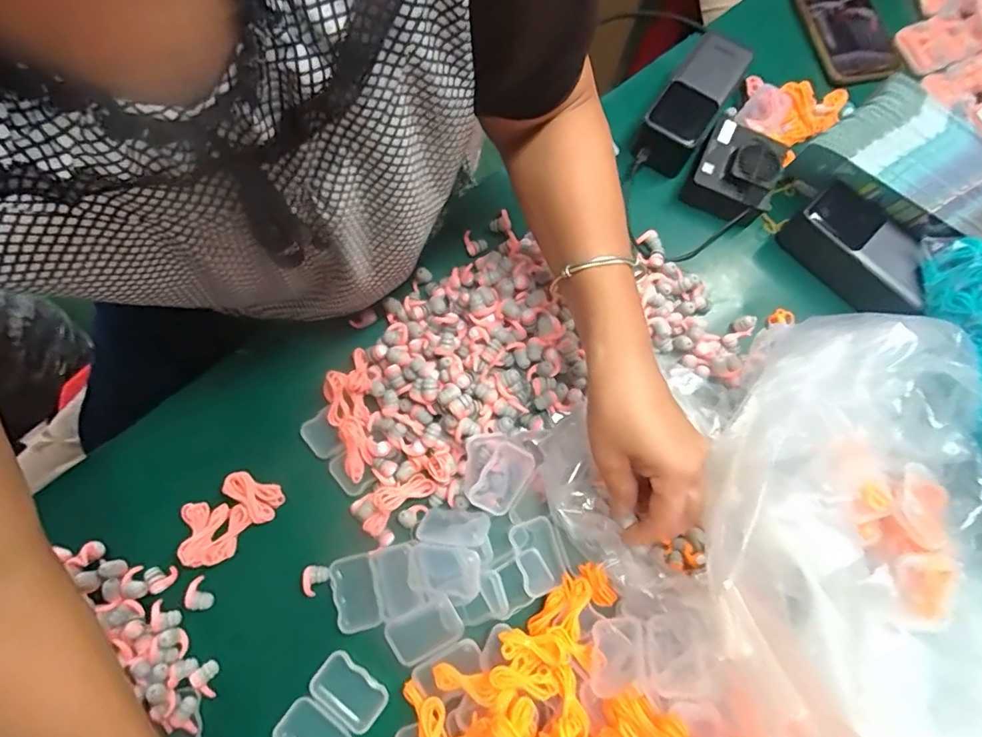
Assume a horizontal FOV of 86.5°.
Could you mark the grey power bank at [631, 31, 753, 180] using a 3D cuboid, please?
[{"bbox_3d":[0.192,-0.255,0.502,0.055,0.056,0.143,33,78,6],"label":"grey power bank"}]

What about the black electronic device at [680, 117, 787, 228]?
[{"bbox_3d":[0.230,-0.188,0.490,0.072,0.042,0.087,25,77,5],"label":"black electronic device"}]

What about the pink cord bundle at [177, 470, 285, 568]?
[{"bbox_3d":[-0.212,0.119,0.423,0.082,0.018,0.053,-33,79,-9],"label":"pink cord bundle"}]

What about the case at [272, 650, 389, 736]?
[{"bbox_3d":[-0.121,0.264,0.397,0.055,0.008,0.077,37,78,7],"label":"case"}]

